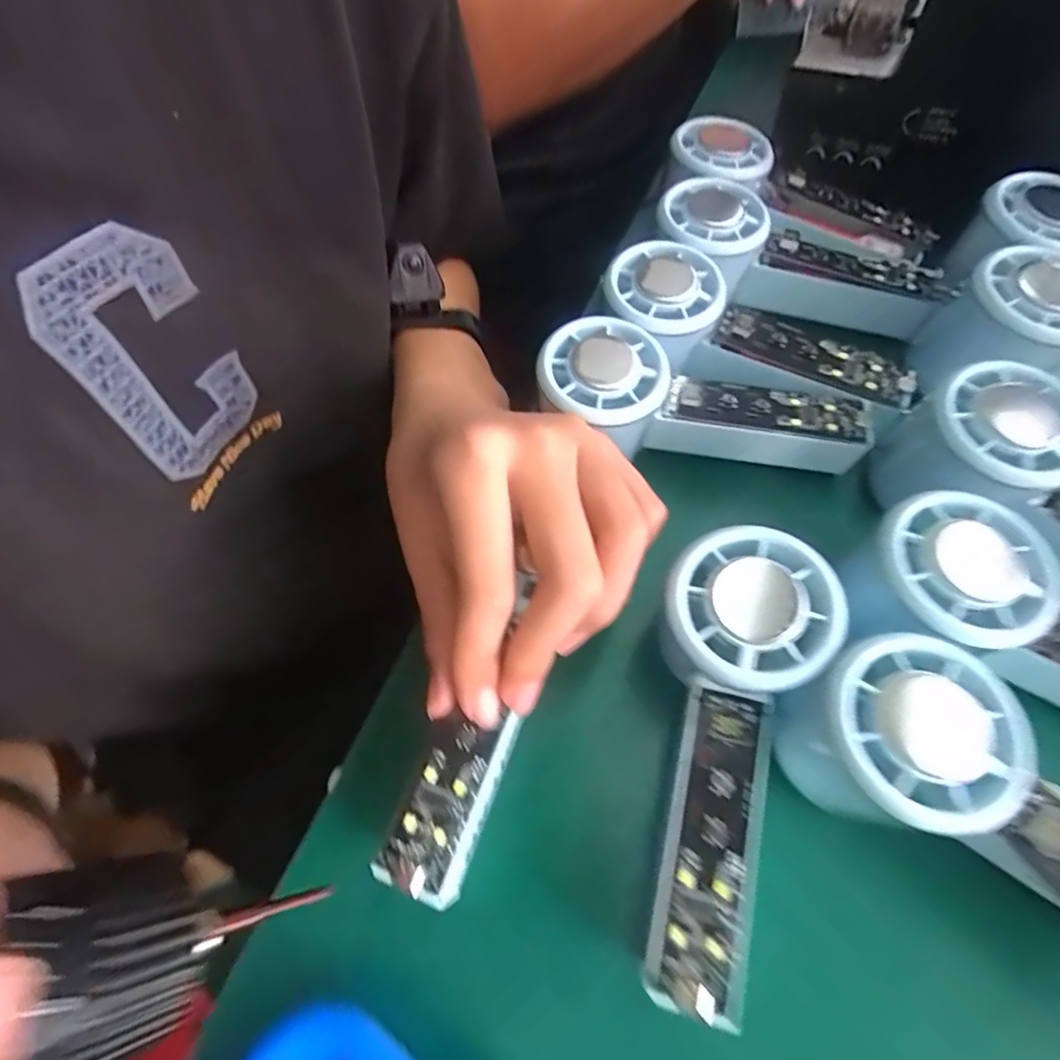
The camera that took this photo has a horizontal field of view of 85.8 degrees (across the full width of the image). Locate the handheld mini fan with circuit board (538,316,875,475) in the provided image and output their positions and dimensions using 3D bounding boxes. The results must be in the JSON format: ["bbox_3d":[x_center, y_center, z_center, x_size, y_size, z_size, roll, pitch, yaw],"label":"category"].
[{"bbox_3d":[0.078,-0.055,0.266,0.150,0.039,0.049,15,62,-7],"label":"handheld mini fan with circuit board"}]

